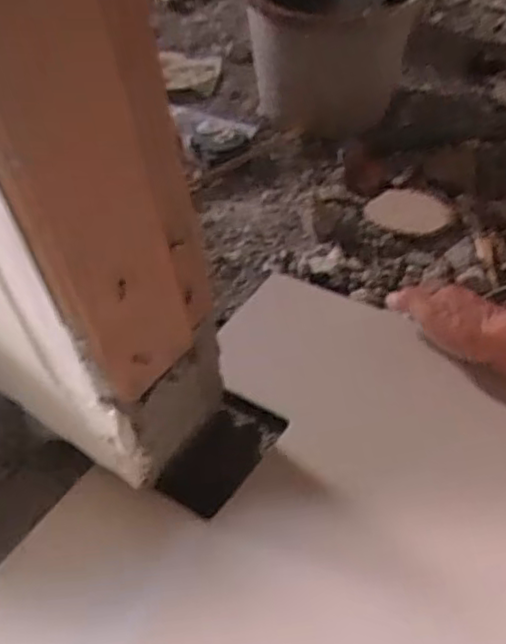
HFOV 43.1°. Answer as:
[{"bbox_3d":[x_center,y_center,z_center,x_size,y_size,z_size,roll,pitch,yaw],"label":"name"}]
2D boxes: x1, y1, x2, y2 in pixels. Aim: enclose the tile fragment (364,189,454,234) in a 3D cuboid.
[{"bbox_3d":[0.190,-0.136,0.779,0.097,0.004,0.087,18,52,23],"label":"tile fragment"}]

